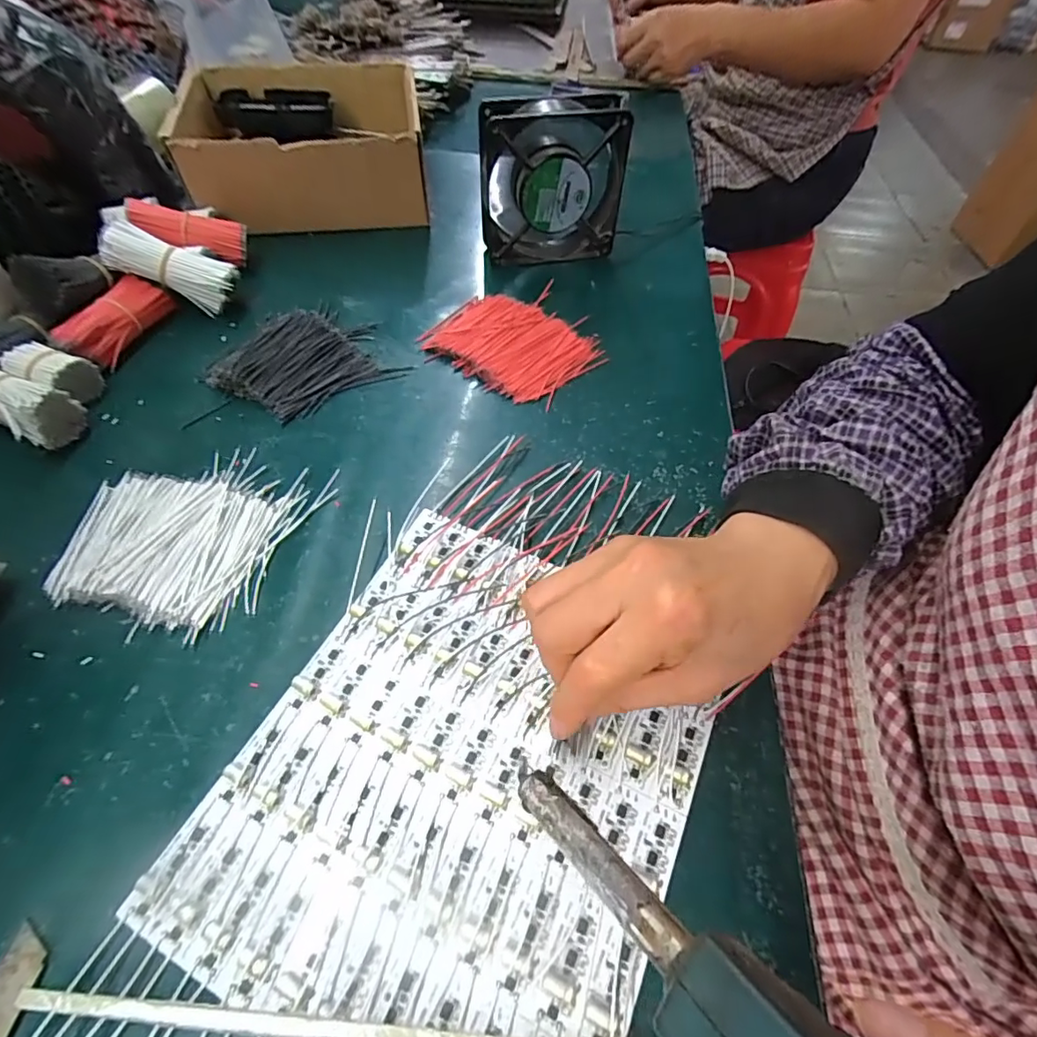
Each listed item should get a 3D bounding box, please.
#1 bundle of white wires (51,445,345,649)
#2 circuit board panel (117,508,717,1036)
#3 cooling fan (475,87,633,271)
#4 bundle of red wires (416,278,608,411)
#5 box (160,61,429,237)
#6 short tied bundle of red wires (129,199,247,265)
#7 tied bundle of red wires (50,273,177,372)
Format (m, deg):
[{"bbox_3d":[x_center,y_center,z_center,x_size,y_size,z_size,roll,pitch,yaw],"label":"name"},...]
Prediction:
[{"bbox_3d":[-0.203,0.002,0.324,0.133,0.013,0.118,15,55,9],"label":"bundle of white wires"},{"bbox_3d":[-0.023,0.113,0.251,0.193,0.006,0.224,22,56,14],"label":"circuit board panel"},{"bbox_3d":[0.030,-0.298,0.482,0.122,0.121,0.043,-7,54,-6],"label":"cooling fan"},{"bbox_3d":[-0.002,-0.149,0.443,0.132,0.013,0.109,34,60,21],"label":"bundle of red wires"},{"bbox_3d":[-0.218,-0.377,0.548,0.224,0.091,0.186,-8,54,-7],"label":"box"},{"bbox_3d":[-0.288,-0.253,0.468,0.090,0.022,0.030,9,51,-23],"label":"short tied bundle of red wires"},{"bbox_3d":[-0.316,-0.154,0.424,0.025,0.036,0.093,14,55,9],"label":"tied bundle of red wires"}]

